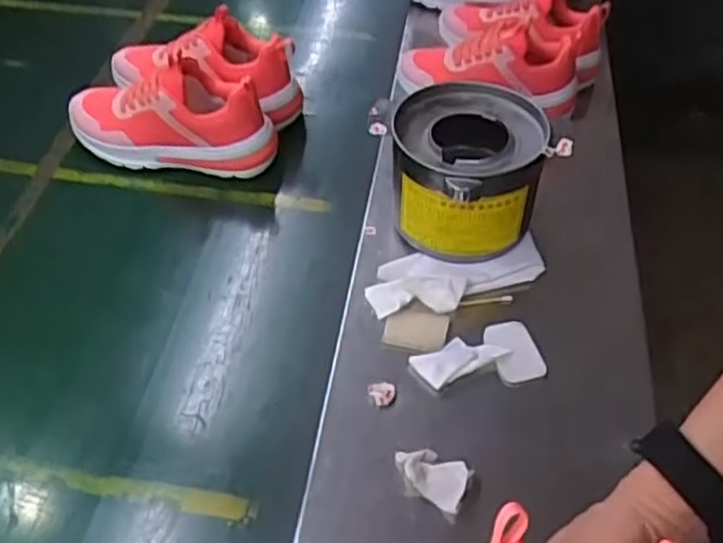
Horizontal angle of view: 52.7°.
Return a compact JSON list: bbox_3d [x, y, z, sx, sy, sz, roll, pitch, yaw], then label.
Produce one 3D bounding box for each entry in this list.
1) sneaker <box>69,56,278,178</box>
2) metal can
[{"bbox_3d":[-0.217,-0.175,0.808,0.242,0.105,0.069,9,49,9],"label":"sneaker"},{"bbox_3d":[0.099,-0.093,0.700,0.137,0.108,0.151,2,48,3],"label":"metal can"}]

